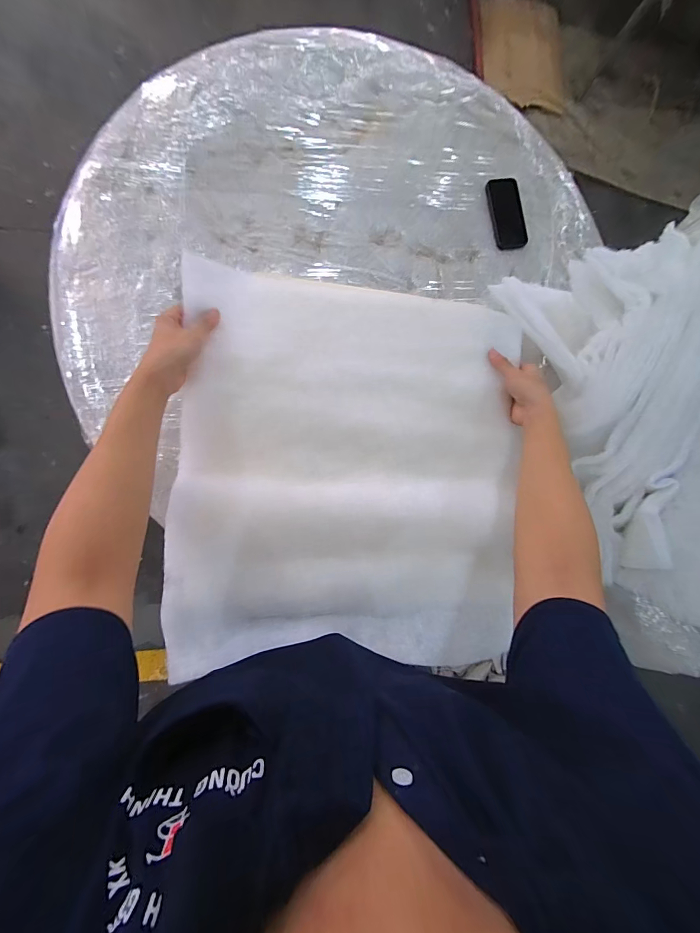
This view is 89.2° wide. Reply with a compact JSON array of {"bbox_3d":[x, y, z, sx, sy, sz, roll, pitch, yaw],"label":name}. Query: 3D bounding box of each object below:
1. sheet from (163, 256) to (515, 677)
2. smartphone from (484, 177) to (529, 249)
[{"bbox_3d":[0.024,0.008,0.532,0.528,0.038,0.560,4,87,-9],"label":"sheet"},{"bbox_3d":[0.347,-0.560,0.787,0.085,0.013,0.148,-13,92,-11],"label":"smartphone"}]

